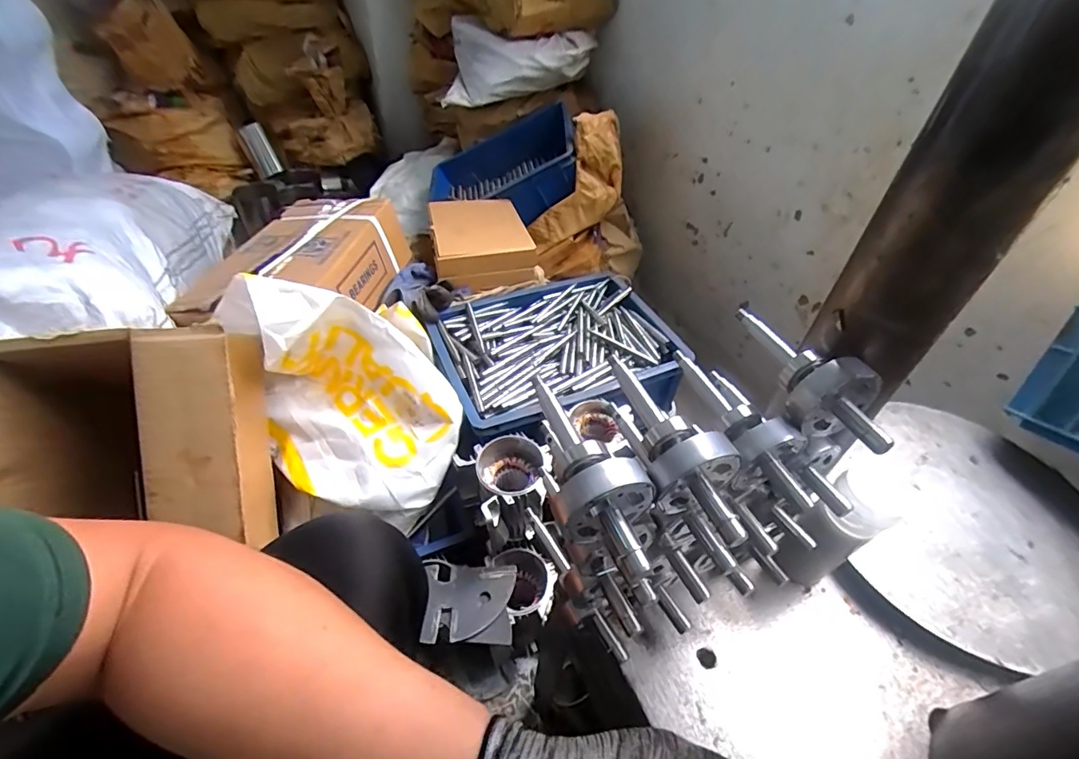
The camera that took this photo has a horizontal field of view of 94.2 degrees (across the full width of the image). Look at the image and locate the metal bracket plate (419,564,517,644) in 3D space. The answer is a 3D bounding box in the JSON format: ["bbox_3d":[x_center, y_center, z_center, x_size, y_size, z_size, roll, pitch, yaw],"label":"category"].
[{"bbox_3d":[-0.097,0.304,0.680,0.121,0.019,0.097,4,45,-1],"label":"metal bracket plate"}]

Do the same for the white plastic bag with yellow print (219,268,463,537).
[{"bbox_3d":[-0.288,0.014,0.693,0.327,0.249,0.194,20,47,15],"label":"white plastic bag with yellow print"}]

